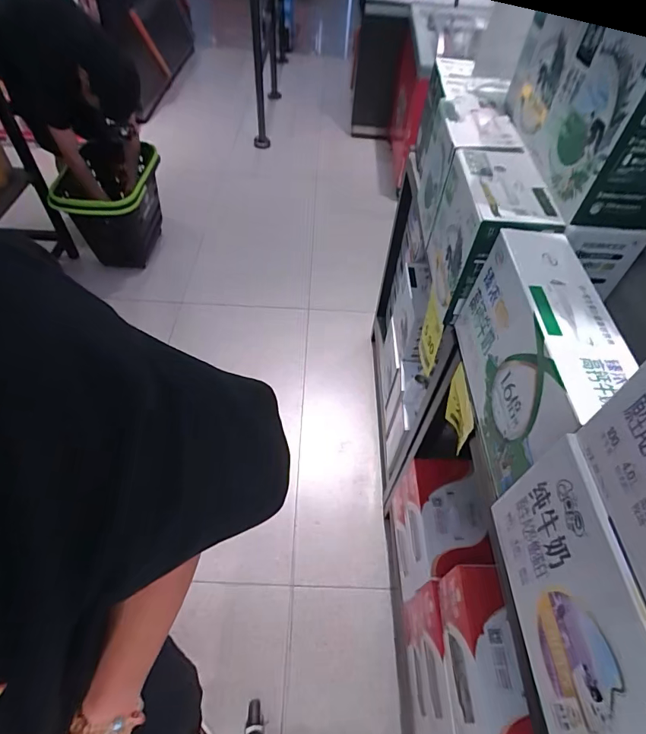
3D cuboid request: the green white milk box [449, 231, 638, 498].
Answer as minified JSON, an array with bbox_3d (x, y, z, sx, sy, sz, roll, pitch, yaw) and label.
[{"bbox_3d":[0.314,-0.026,0.639,0.125,0.195,0.349,4,49,-2],"label":"green white milk box"}]

